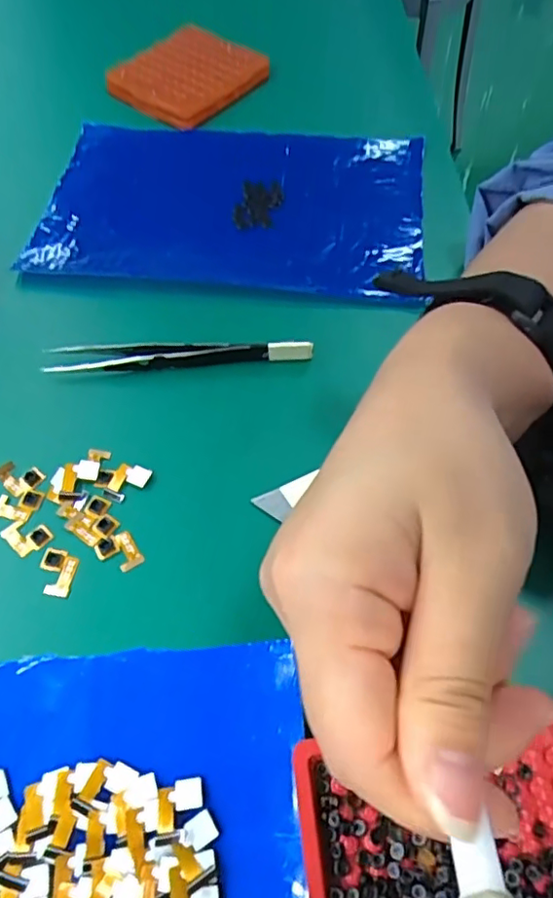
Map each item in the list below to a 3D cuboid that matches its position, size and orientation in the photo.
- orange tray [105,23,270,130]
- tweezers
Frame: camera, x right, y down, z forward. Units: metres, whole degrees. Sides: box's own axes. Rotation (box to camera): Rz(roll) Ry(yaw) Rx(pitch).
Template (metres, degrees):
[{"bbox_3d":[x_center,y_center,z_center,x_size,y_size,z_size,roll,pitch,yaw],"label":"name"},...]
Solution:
[{"bbox_3d":[-0.063,-0.266,0.410,0.085,0.013,0.088,41,68,21],"label":"orange tray"},{"bbox_3d":[-0.047,-0.045,0.278,0.127,0.011,0.015,0,60,0],"label":"tweezers"}]

